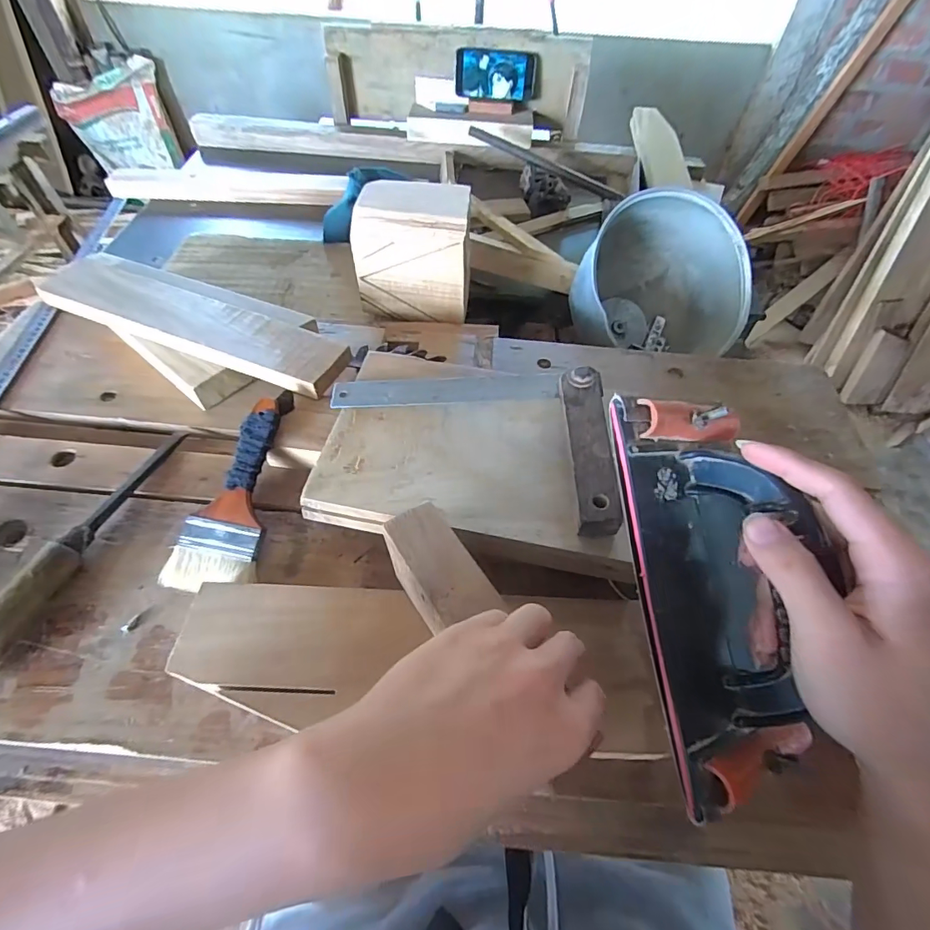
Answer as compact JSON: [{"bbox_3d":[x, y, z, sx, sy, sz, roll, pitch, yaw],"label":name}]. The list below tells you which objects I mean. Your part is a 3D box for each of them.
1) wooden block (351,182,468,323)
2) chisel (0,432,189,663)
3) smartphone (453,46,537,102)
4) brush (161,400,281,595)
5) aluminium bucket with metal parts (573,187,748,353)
[{"bbox_3d":[-0.063,-0.271,0.613,0.143,0.142,0.084,7,55,3],"label":"wooden block"},{"bbox_3d":[-0.329,0.056,0.407,0.022,0.037,0.248,12,55,6],"label":"chisel"},{"bbox_3d":[0.070,-0.846,1.023,0.178,0.085,0.015,1,43,-4],"label":"smartphone"},{"bbox_3d":[-0.208,0.023,0.425,0.074,0.016,0.178,9,72,4],"label":"brush"},{"bbox_3d":[0.271,-0.252,0.680,0.230,0.180,0.230,3,78,-16],"label":"aluminium bucket with metal parts"}]

